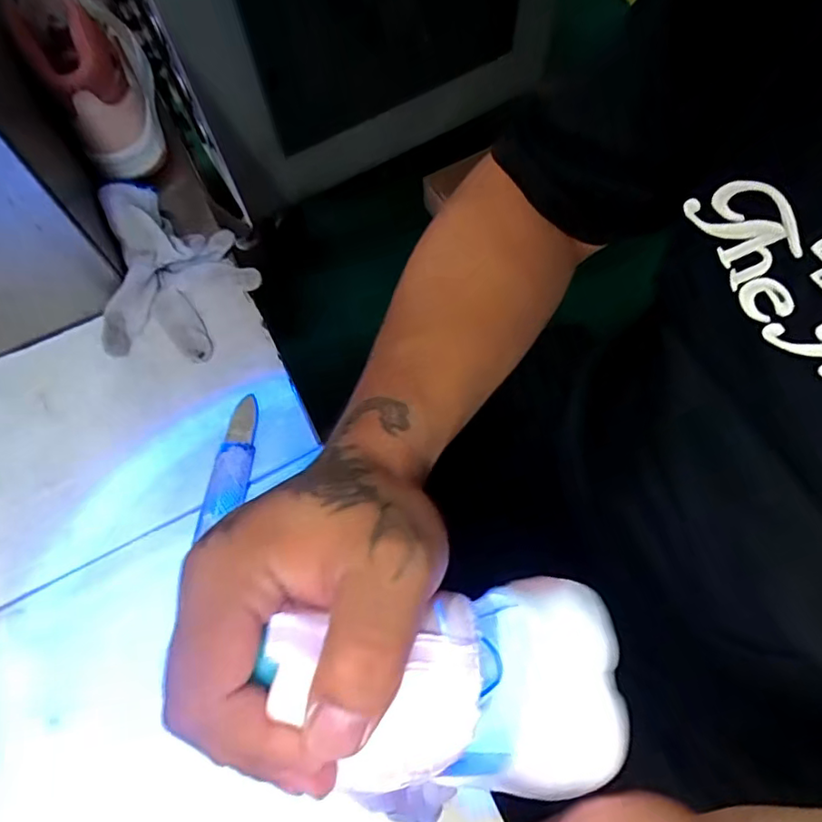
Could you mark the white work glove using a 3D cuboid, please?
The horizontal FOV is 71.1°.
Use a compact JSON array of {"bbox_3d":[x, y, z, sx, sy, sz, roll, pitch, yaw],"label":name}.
[{"bbox_3d":[-0.195,-0.124,0.483,0.118,0.037,0.164,-8,67,-1],"label":"white work glove"}]

